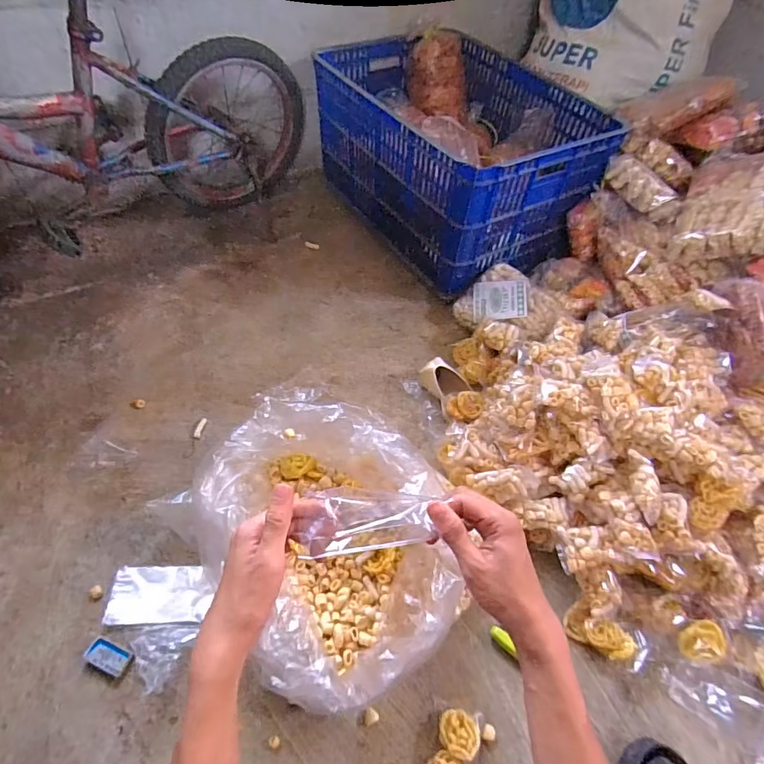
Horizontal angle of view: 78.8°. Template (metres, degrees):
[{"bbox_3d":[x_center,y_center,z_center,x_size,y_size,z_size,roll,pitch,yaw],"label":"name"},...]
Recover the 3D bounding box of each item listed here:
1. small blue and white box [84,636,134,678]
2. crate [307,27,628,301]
[{"bbox_3d":[-0.347,0.351,0.592,0.056,0.015,0.032,19,55,10],"label":"small blue and white box"},{"bbox_3d":[0.163,-0.527,1.100,0.418,0.294,0.648,-27,60,-22],"label":"crate"}]

